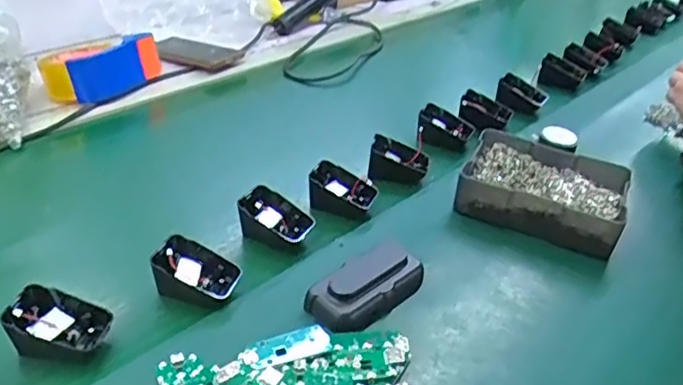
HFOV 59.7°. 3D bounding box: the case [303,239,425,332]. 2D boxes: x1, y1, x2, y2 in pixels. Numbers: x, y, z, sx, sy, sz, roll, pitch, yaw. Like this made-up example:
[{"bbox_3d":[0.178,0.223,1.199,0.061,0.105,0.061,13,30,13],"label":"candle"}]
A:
[{"bbox_3d":[0.023,0.076,0.493,0.051,0.031,0.105,26,40,32],"label":"case"}]

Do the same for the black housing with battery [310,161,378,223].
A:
[{"bbox_3d":[0.001,0.000,0.608,0.067,0.035,0.051,11,34,13],"label":"black housing with battery"}]

